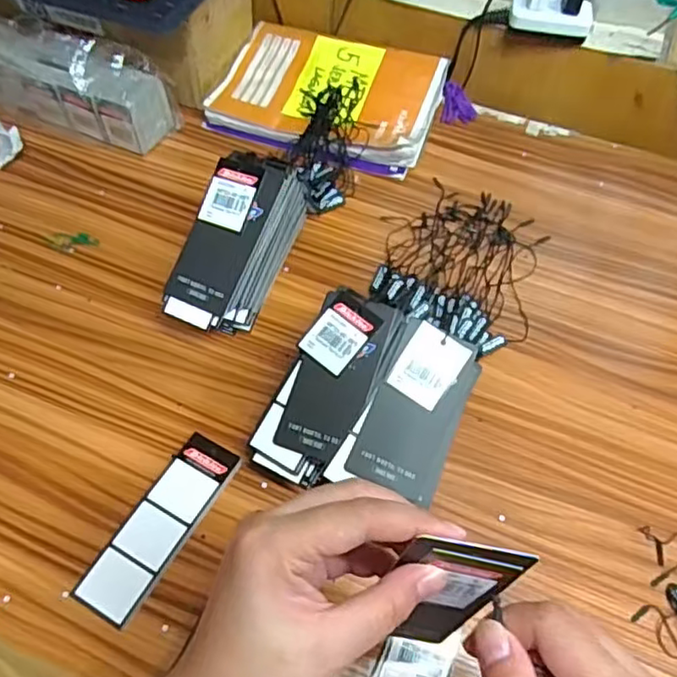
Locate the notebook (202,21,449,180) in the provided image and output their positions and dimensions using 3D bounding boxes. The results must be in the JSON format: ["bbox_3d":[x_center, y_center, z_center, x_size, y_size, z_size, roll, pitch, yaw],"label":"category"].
[{"bbox_3d":[-0.010,-0.232,0.606,0.201,0.027,0.151,18,59,9],"label":"notebook"}]

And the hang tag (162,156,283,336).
[{"bbox_3d":[-0.082,-0.071,0.447,0.048,0.010,0.126,22,86,12],"label":"hang tag"}]

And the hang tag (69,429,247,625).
[{"bbox_3d":[-0.109,0.116,0.393,0.040,0.009,0.119,26,60,14],"label":"hang tag"}]

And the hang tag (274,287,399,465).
[{"bbox_3d":[-0.002,0.023,0.411,0.051,0.004,0.110,18,78,14],"label":"hang tag"}]

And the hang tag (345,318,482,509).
[{"bbox_3d":[0.052,0.045,0.406,0.058,0.008,0.105,24,79,2],"label":"hang tag"}]

